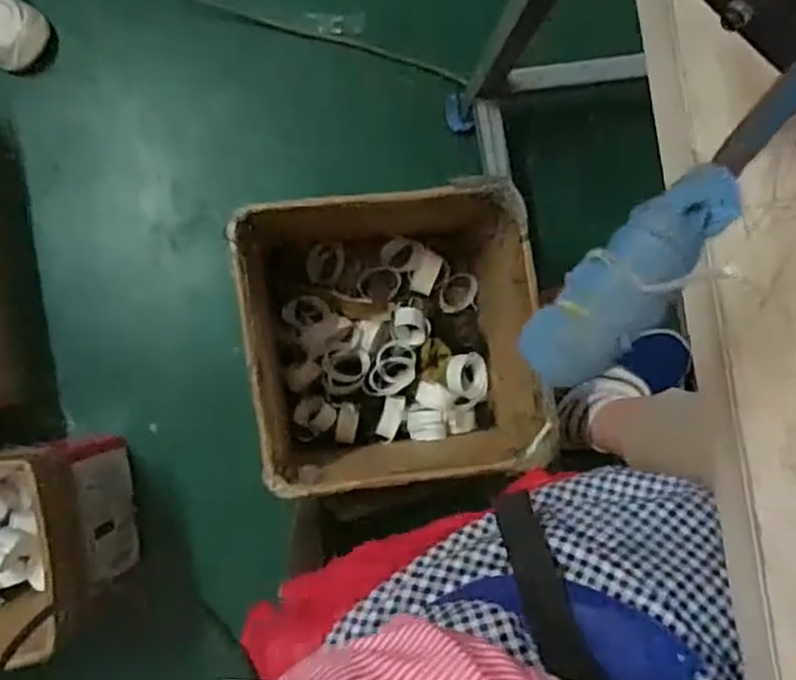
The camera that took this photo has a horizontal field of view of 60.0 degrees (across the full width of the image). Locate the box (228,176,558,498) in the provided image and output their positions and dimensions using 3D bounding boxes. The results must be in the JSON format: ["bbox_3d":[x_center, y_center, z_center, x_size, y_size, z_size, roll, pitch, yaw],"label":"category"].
[{"bbox_3d":[-0.028,-0.024,0.803,0.315,0.267,0.319,-7,90,-4],"label":"box"}]

